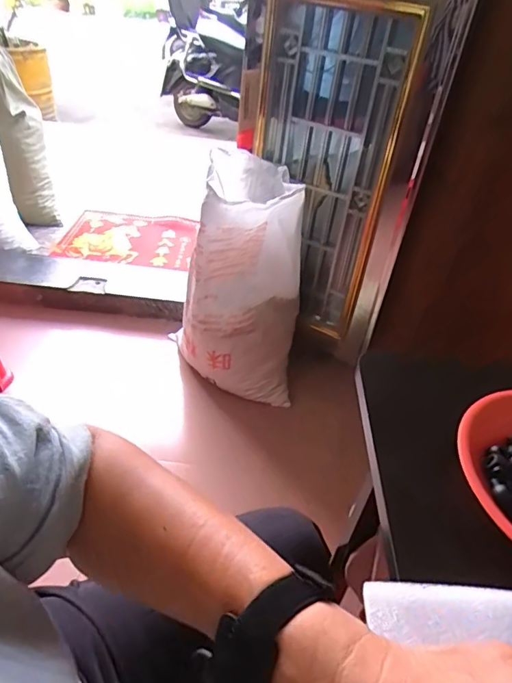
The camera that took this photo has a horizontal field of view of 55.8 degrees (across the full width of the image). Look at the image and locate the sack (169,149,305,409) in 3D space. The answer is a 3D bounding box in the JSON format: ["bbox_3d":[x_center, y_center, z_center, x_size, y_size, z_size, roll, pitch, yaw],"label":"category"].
[{"bbox_3d":[-0.034,-0.158,1.351,0.322,0.605,0.335,8,38,1],"label":"sack"}]

